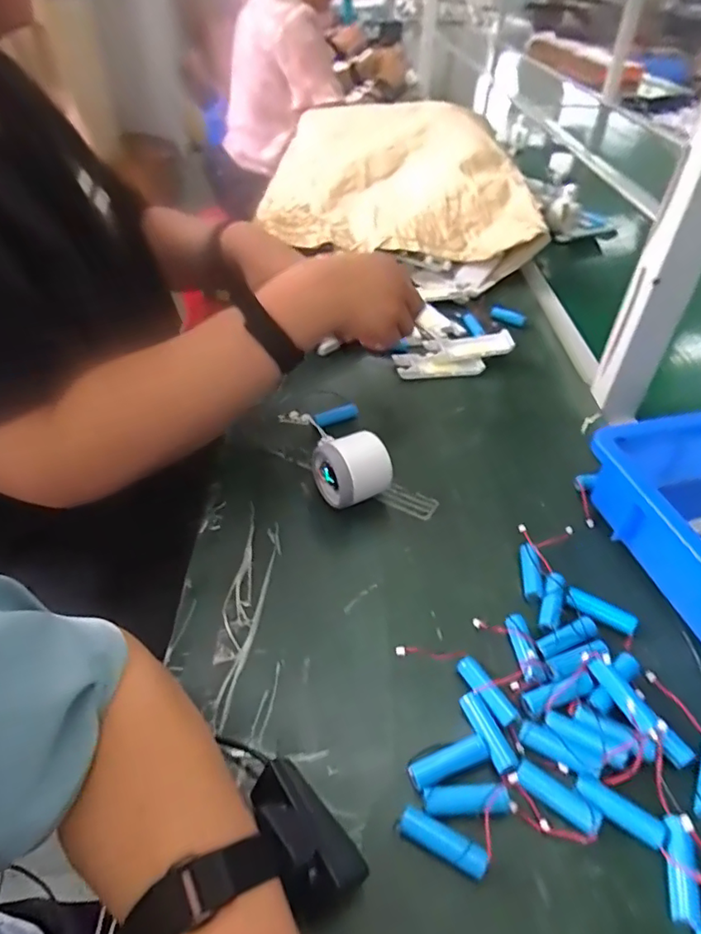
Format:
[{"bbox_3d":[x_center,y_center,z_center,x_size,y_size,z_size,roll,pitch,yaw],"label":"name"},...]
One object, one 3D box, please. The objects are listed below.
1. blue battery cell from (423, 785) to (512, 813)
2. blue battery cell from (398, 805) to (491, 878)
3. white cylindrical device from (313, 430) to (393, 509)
[{"bbox_3d":[0.069,0.195,0.326,0.052,0.014,0.012,1,42,-1],"label":"blue battery cell"},{"bbox_3d":[0.051,0.209,0.311,0.049,0.016,0.015,22,46,21],"label":"blue battery cell"},{"bbox_3d":[0.003,0.005,0.505,0.061,0.055,0.046,-18,46,-20],"label":"white cylindrical device"}]

